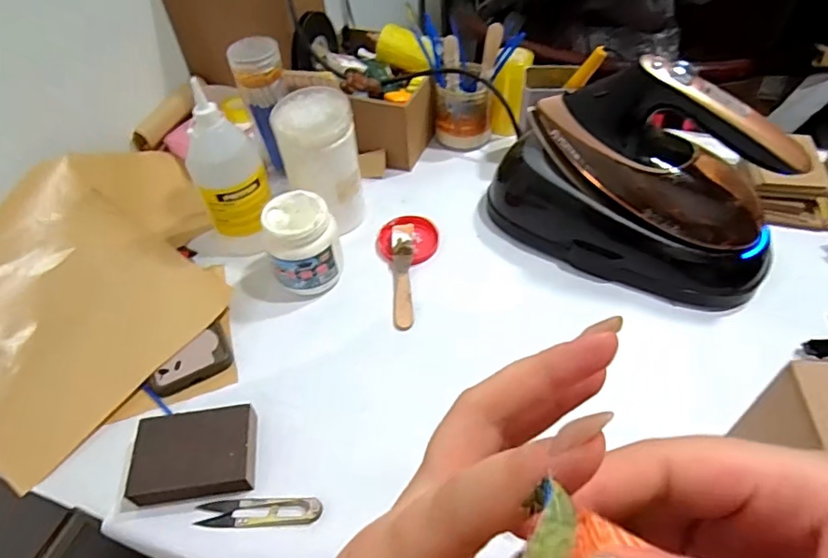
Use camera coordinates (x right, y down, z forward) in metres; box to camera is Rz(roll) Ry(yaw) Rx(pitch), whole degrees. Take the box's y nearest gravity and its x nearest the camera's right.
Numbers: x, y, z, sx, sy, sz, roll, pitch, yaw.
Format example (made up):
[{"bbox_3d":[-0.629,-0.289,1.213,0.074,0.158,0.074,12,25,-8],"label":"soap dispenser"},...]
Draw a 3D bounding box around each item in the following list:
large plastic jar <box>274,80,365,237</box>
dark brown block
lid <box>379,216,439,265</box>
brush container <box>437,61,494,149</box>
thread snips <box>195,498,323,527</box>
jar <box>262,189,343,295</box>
[{"bbox_3d":[-0.104,-0.128,0.611,0.085,0.148,0.094,-12,49,-6],"label":"large plastic jar"},{"bbox_3d":[-0.188,0.151,0.452,0.098,0.025,0.073,-8,49,-3],"label":"dark brown block"},{"bbox_3d":[-0.008,-0.048,0.627,0.069,0.017,0.067,-2,49,2],"label":"lid"},{"bbox_3d":[0.070,-0.237,0.728,0.076,0.096,0.064,7,50,10],"label":"brush container"},{"bbox_3d":[-0.128,0.193,0.436,0.099,0.015,0.022,-6,49,-1],"label":"thread snips"},{"bbox_3d":[-0.116,-0.036,0.563,0.071,0.093,0.068,-2,49,2],"label":"jar"}]

